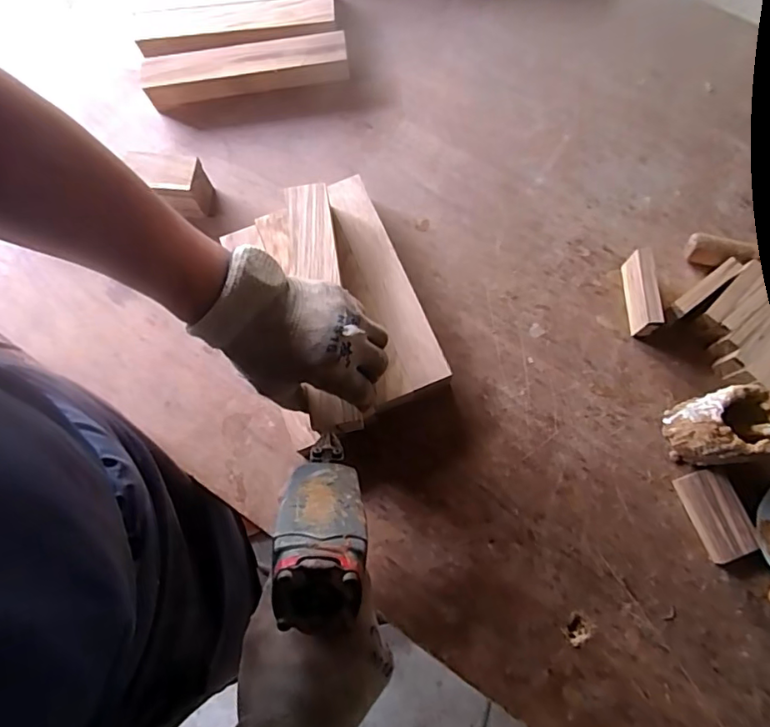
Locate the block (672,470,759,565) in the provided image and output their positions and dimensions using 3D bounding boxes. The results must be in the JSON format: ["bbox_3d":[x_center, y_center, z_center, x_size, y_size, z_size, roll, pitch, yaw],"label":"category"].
[{"bbox_3d":[0.318,0.145,0.511,0.047,0.016,0.080,-19,75,-1],"label":"block"}]

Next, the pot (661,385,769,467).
[{"bbox_3d":[0.313,0.061,0.496,0.059,0.098,0.062,-1,71,2],"label":"pot"}]

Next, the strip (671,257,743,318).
[{"bbox_3d":[0.326,-0.077,0.536,0.080,0.008,0.017,-39,74,3],"label":"strip"}]

